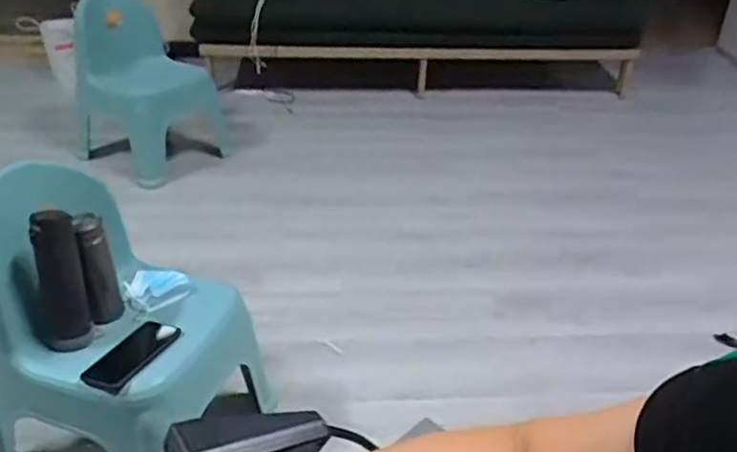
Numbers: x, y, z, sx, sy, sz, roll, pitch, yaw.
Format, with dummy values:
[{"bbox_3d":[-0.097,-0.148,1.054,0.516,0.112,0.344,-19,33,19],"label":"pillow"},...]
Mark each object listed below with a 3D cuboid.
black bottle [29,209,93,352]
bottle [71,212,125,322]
[{"bbox_3d":[-0.518,0.094,1.146,0.089,0.235,0.063,-8,32,-18],"label":"black bottle"},{"bbox_3d":[-0.469,0.075,1.209,0.056,0.197,0.067,-11,33,-23],"label":"bottle"}]

